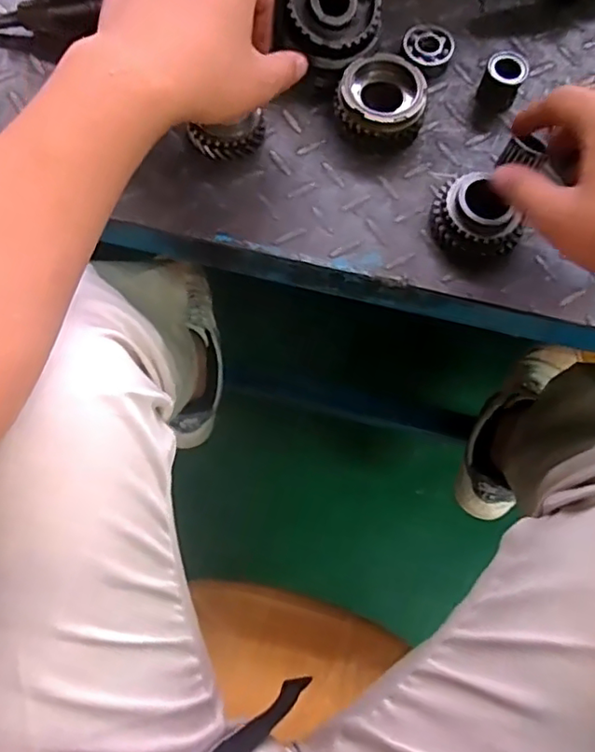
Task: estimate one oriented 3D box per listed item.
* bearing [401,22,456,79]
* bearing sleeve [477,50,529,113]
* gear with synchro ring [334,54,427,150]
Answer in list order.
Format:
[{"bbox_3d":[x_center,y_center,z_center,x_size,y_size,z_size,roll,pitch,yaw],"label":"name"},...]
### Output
[{"bbox_3d":[0.101,-0.254,0.449,0.038,0.014,0.037,0,73,0],"label":"bearing"},{"bbox_3d":[0.155,-0.224,0.438,0.029,0.028,0.032,23,74,7],"label":"bearing sleeve"},{"bbox_3d":[0.061,-0.199,0.422,0.062,0.030,0.060,12,73,3],"label":"gear with synchro ring"}]

